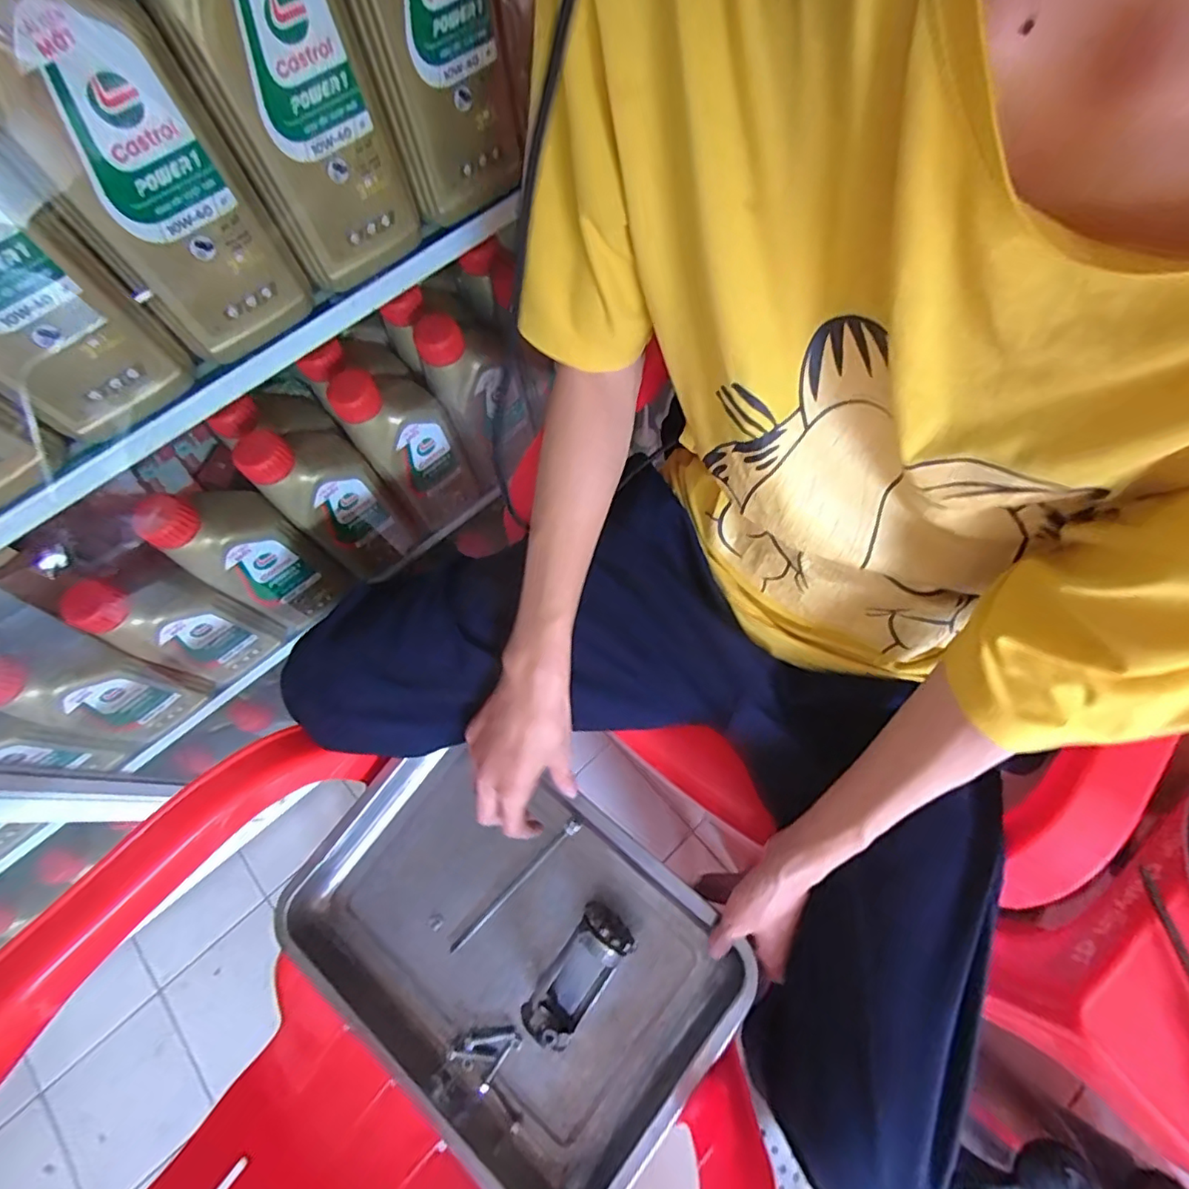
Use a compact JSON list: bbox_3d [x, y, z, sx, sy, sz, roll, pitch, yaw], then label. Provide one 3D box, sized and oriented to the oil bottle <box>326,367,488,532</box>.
[{"bbox_3d":[-0.197,-0.159,0.627,0.098,0.239,0.064,-42,72,-13],"label":"oil bottle"}]

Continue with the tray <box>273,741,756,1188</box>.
[{"bbox_3d":[-0.091,0.340,0.547,0.390,0.062,0.296,33,81,16],"label":"tray"}]

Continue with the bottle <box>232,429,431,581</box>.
[{"bbox_3d":[-0.270,-0.099,0.604,0.097,0.236,0.065,-42,72,-13],"label":"bottle"}]

